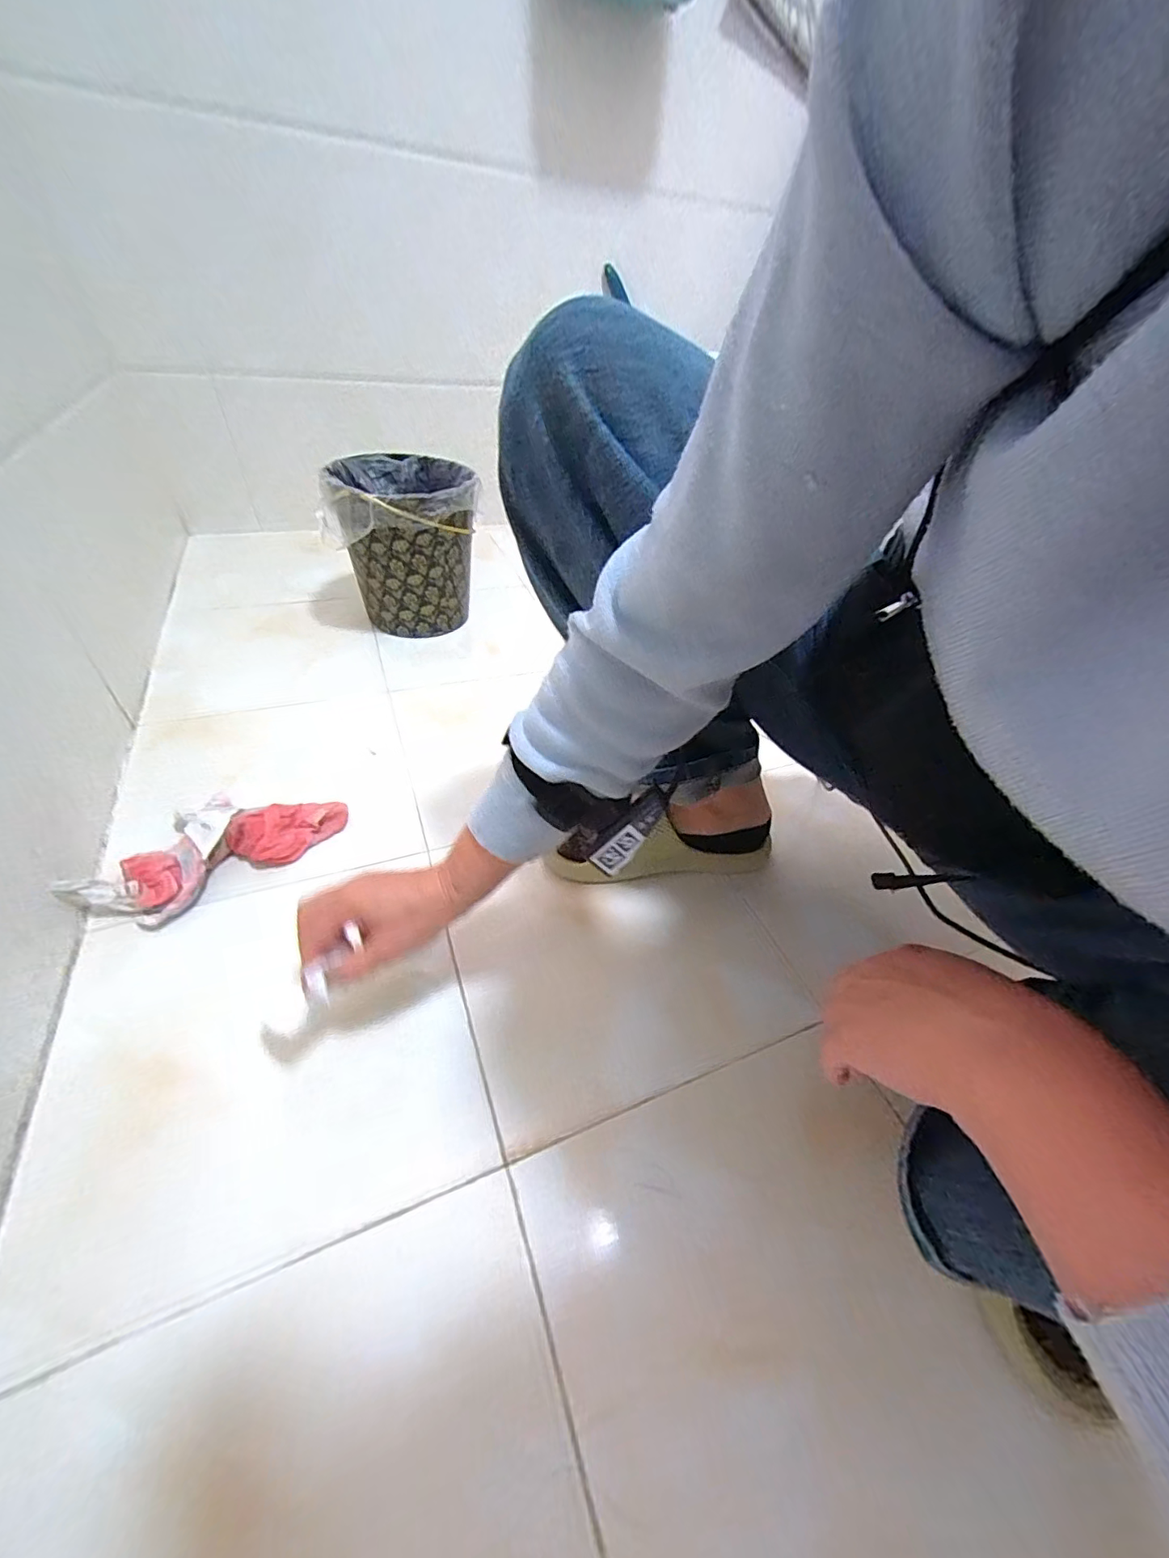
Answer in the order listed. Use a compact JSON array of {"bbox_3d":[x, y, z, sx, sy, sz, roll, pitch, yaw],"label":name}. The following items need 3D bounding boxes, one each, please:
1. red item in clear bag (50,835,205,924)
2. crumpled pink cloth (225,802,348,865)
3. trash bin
[{"bbox_3d":[-0.399,0.096,0.475,0.068,0.043,0.096,35,50,26],"label":"red item in clear bag"},{"bbox_3d":[-0.300,0.052,0.538,0.107,0.042,0.050,-17,49,-24],"label":"crumpled pink cloth"},{"bbox_3d":[-0.275,-0.356,0.829,0.196,0.220,0.184,0,44,-8],"label":"trash bin"}]

